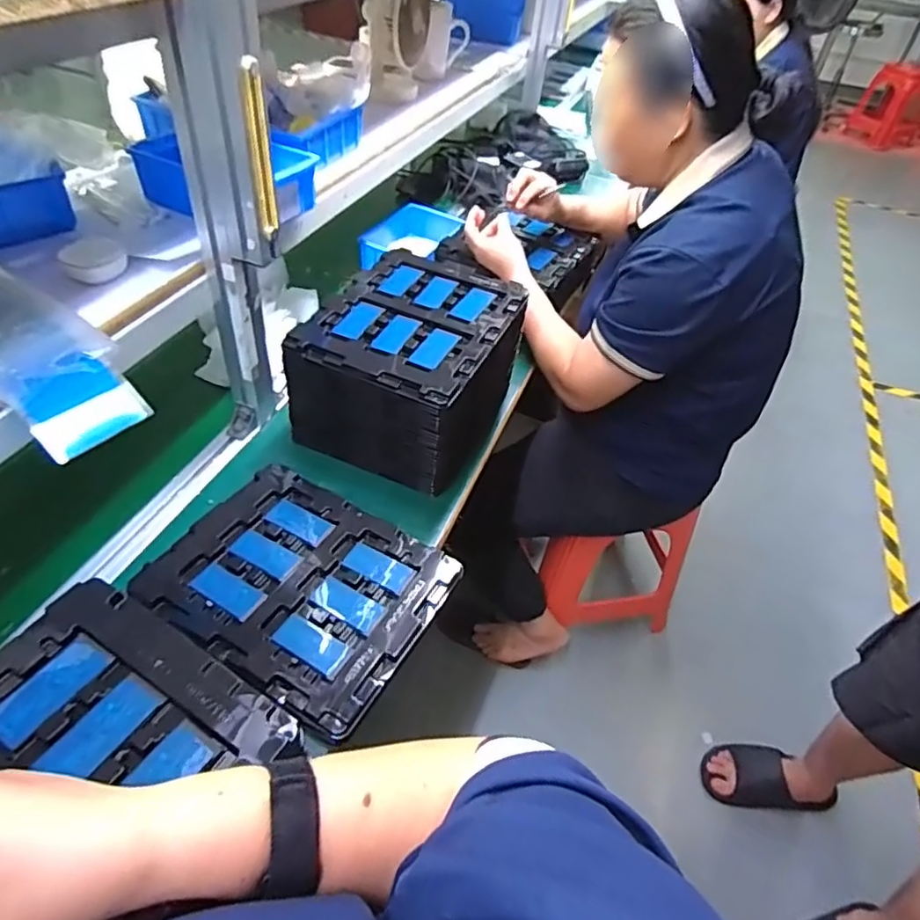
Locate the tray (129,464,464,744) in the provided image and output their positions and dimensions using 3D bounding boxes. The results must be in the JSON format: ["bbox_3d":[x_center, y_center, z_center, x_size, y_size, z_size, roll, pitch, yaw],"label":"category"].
[{"bbox_3d":[-0.166,0.126,0.643,0.276,0.021,0.222,26,49,18],"label":"tray"}]

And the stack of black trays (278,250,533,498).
[{"bbox_3d":[-0.064,-0.127,0.824,0.227,0.159,0.272,18,47,10],"label":"stack of black trays"}]

